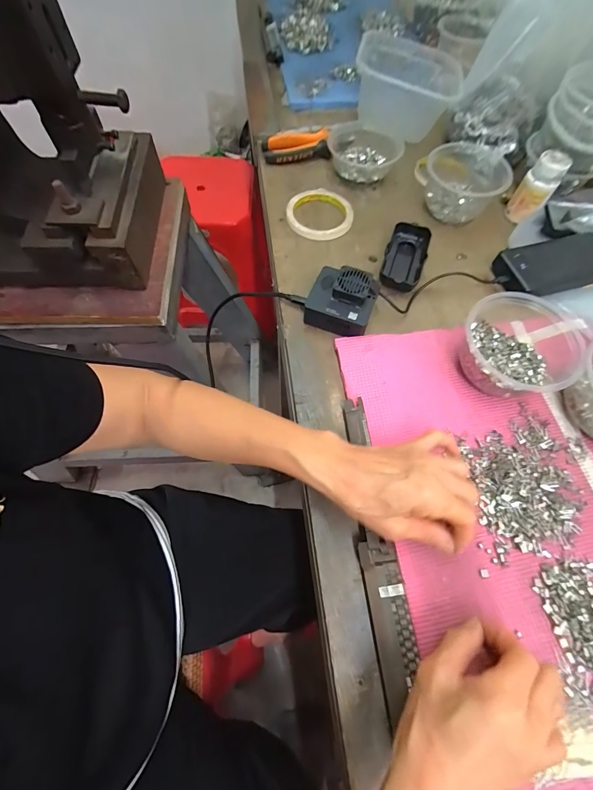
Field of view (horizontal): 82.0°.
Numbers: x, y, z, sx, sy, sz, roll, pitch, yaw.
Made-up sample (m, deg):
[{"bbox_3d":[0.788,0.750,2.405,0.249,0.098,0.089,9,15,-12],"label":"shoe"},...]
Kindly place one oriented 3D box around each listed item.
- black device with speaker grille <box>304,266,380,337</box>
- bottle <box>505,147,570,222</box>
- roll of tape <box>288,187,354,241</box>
[{"bbox_3d":[0.055,-0.115,0.416,0.081,0.045,0.072,22,66,9],"label":"black device with speaker grille"},{"bbox_3d":[0.342,-0.296,0.485,0.045,0.074,0.043,34,69,14],"label":"bottle"},{"bbox_3d":[0.036,-0.271,0.508,0.095,0.016,0.099,7,65,1],"label":"roll of tape"}]

